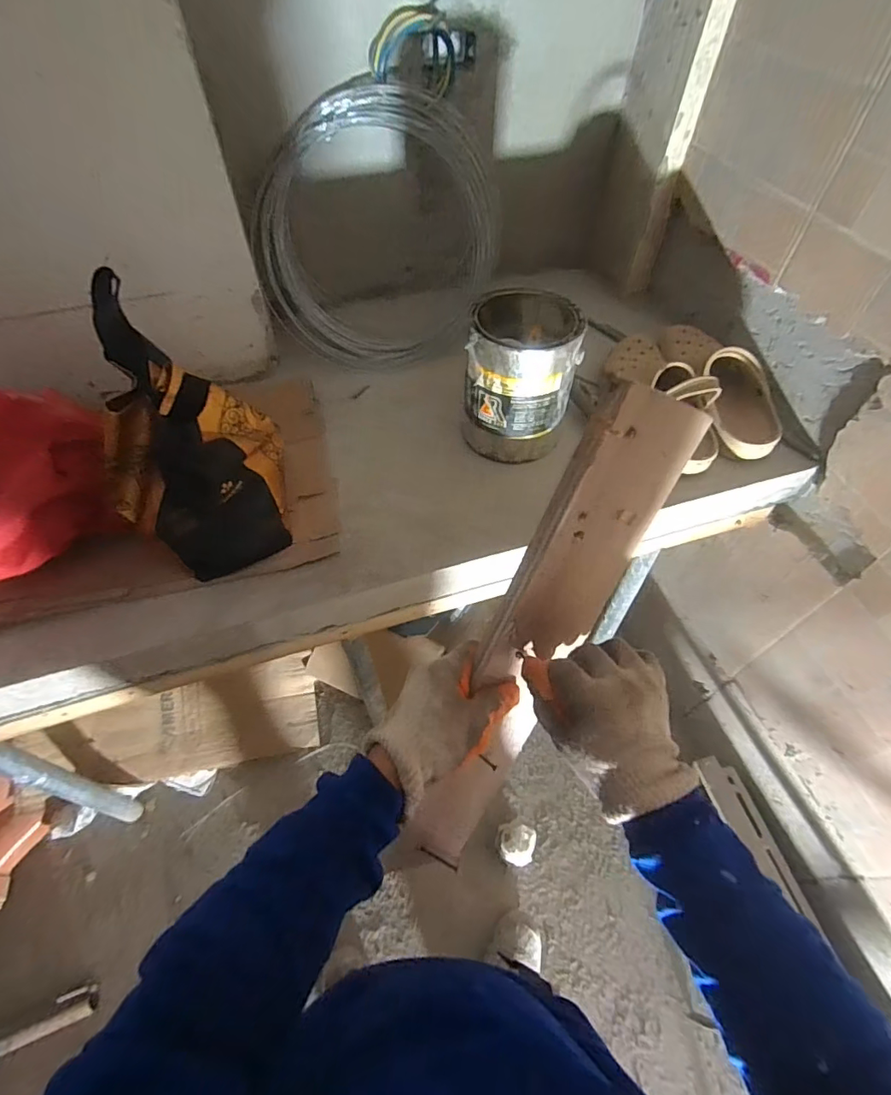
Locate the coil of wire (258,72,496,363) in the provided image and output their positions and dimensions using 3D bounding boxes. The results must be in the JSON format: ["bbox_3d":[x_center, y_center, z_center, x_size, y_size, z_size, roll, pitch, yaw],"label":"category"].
[{"bbox_3d":[-0.116,-0.554,0.913,0.416,0.430,0.100,16,22,-16],"label":"coil of wire"}]

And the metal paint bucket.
[{"bbox_3d":[0.112,-0.259,0.774,0.157,0.192,0.164,7,55,5],"label":"metal paint bucket"}]

